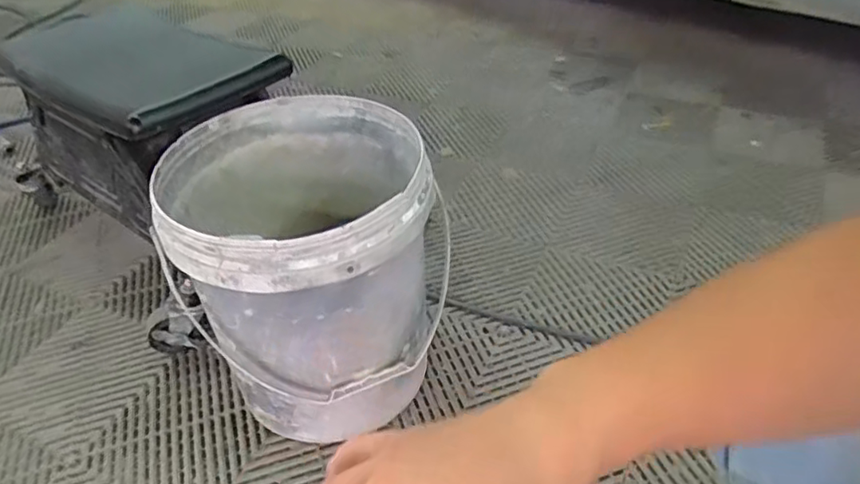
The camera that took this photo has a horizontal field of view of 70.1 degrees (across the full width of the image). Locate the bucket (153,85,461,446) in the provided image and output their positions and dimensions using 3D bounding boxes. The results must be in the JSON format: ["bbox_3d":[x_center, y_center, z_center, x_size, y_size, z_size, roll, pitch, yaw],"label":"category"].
[{"bbox_3d":[-0.140,0.040,0.755,0.280,0.331,0.304,-14,40,-14],"label":"bucket"}]

